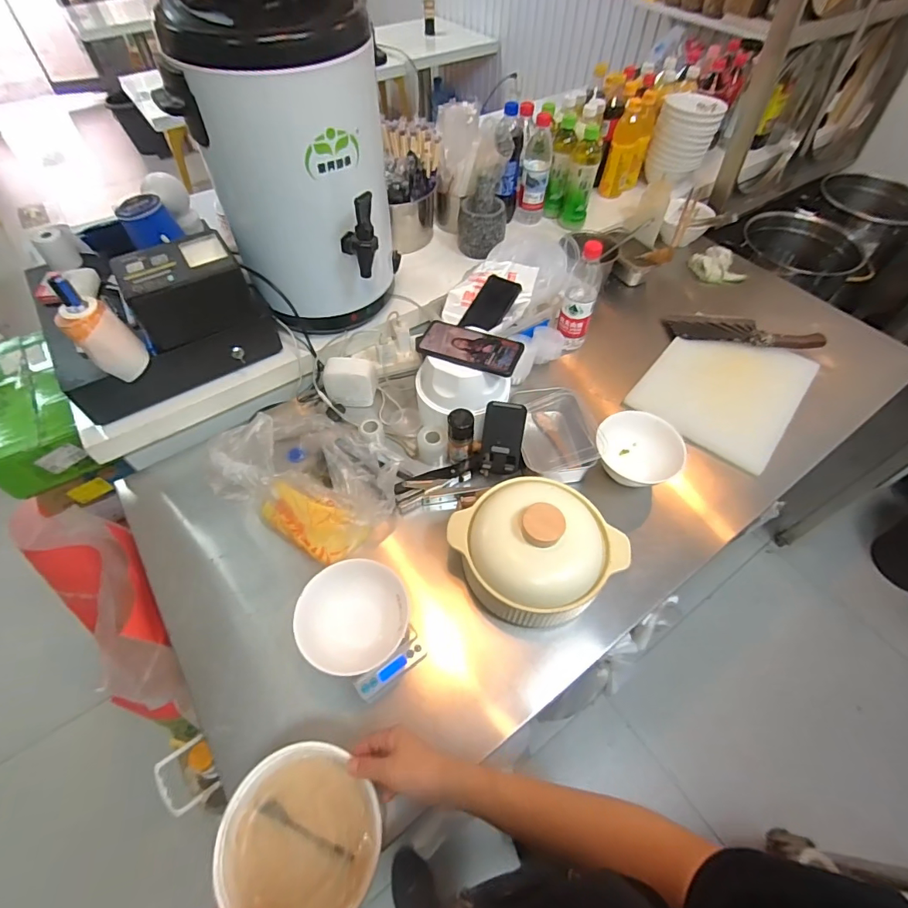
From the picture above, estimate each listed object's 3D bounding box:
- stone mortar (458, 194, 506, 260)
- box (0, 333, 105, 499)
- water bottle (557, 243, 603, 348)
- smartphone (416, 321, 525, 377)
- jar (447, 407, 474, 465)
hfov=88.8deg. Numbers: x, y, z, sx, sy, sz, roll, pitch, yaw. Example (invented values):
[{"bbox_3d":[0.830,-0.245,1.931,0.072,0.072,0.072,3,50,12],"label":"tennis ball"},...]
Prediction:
[{"bbox_3d":[0.062,-0.503,1.035,0.108,0.094,0.102,2,55,1],"label":"stone mortar"},{"bbox_3d":[-0.869,-0.094,0.960,0.172,0.122,0.348,-29,60,-19],"label":"box"},{"bbox_3d":[0.249,-0.307,0.918,0.064,0.229,0.063,15,56,9],"label":"water bottle"},{"bbox_3d":[0.027,-0.179,0.766,0.167,0.014,0.090,17,56,11],"label":"smartphone"},{"bbox_3d":[0.012,-0.026,0.791,0.044,0.110,0.042,0,55,-1],"label":"jar"}]

